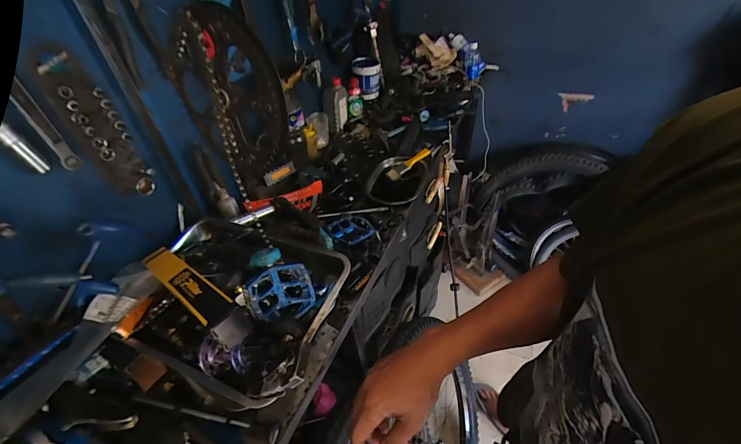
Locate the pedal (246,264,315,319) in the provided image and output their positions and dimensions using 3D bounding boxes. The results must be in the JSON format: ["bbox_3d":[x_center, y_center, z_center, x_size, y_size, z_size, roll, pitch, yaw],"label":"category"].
[{"bbox_3d":[-0.148,0.118,0.575,0.099,0.096,0.022,-17,13,-18],"label":"pedal"}]

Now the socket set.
[{"bbox_3d":[-0.438,-0.151,0.556,0.067,0.243,0.048,-35,50,-28],"label":"socket set"}]

